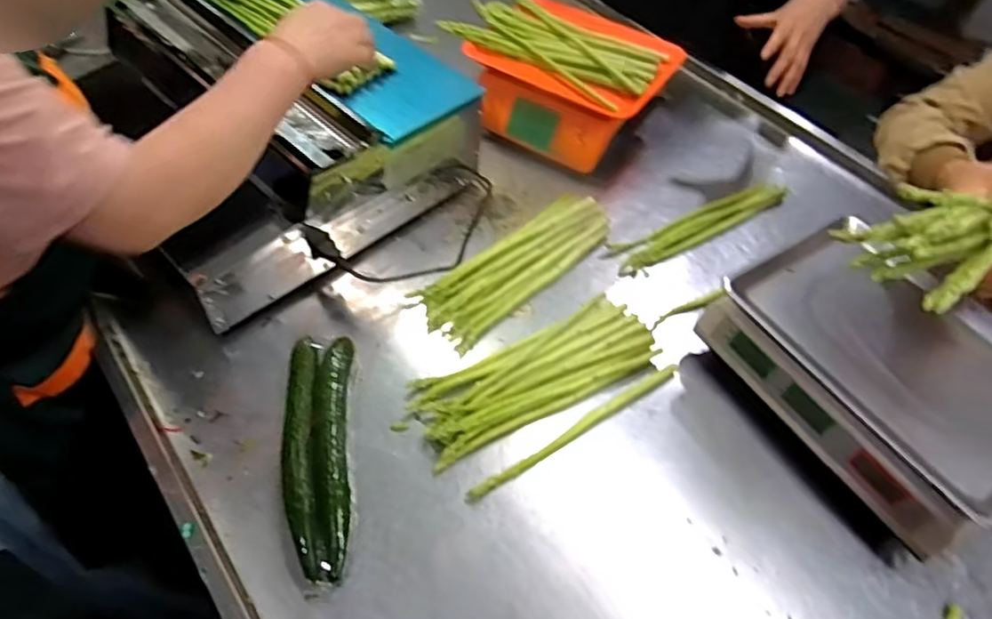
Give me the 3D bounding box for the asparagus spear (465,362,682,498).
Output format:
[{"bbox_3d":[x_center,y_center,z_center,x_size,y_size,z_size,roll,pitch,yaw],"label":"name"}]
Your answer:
[{"bbox_3d":[0.100,0.137,0.724,0.308,0.009,0.020,-28,60,-23],"label":"asparagus spear"}]

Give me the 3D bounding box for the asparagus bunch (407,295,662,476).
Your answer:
[{"bbox_3d":[0.052,0.072,0.759,0.313,0.028,0.108,-23,59,-21],"label":"asparagus bunch"}]

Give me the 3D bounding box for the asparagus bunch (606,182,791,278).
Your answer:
[{"bbox_3d":[0.314,-0.134,0.951,0.325,0.020,0.058,-25,59,-22],"label":"asparagus bunch"}]

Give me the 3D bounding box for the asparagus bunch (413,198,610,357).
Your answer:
[{"bbox_3d":[0.033,-0.065,0.862,0.100,0.035,0.308,40,59,22],"label":"asparagus bunch"}]

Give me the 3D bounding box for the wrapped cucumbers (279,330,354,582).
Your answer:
[{"bbox_3d":[-0.192,0.149,0.672,0.073,0.041,0.271,-3,53,-8],"label":"wrapped cucumbers"}]

